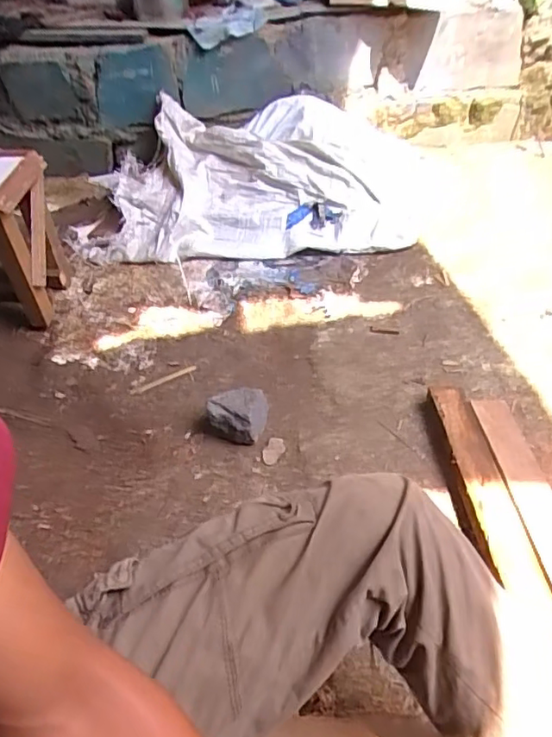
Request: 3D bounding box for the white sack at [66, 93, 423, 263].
[{"bbox_3d":[-0.040,-0.496,1.477,0.915,0.169,0.494,-2,47,2],"label":"white sack"}]

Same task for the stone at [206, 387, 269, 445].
[{"bbox_3d":[-0.064,0.082,1.012,0.086,0.074,0.088,-2,47,2],"label":"stone"}]

